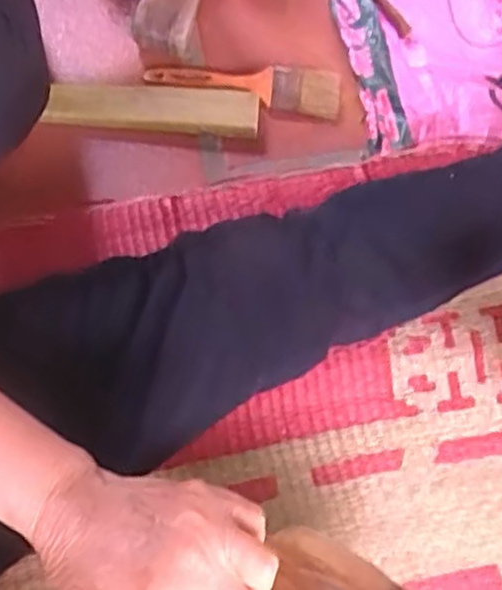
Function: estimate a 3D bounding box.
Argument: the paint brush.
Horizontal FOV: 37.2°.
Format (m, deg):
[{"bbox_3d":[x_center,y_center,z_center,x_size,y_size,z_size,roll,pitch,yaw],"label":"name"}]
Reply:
[{"bbox_3d":[-0.007,-0.200,0.703,0.183,0.026,0.044,8,67,3],"label":"paint brush"}]

